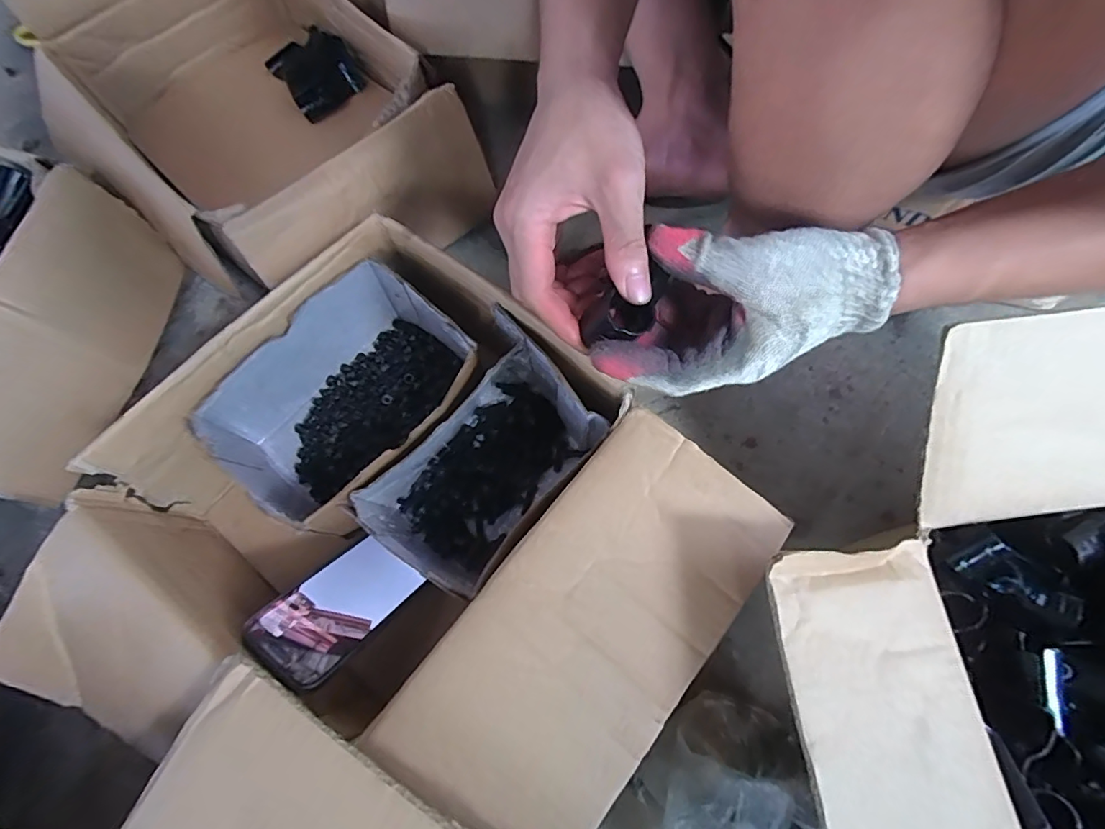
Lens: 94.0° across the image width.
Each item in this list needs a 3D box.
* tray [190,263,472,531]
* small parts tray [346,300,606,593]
[{"bbox_3d":[-0.175,-0.006,0.463,0.153,0.096,0.206,40,76,16],"label":"tray"},{"bbox_3d":[-0.054,0.043,0.435,0.132,0.113,0.194,37,75,15],"label":"small parts tray"}]

